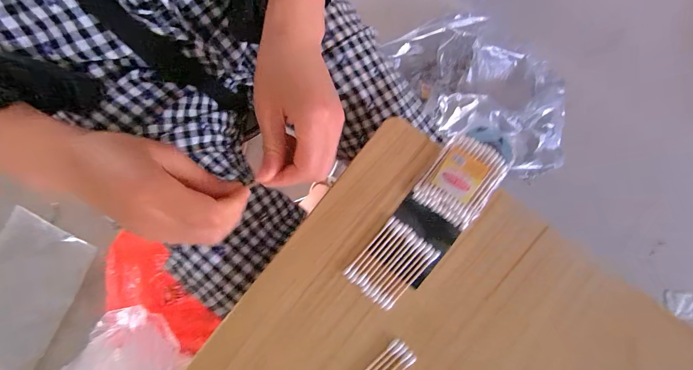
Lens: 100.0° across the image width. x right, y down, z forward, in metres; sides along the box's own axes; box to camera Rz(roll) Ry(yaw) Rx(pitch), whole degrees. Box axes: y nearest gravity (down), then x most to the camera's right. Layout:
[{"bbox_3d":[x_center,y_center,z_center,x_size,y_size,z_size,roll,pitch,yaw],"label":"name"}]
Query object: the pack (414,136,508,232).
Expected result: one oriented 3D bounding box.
[{"bbox_3d":[0.111,-0.005,0.283,0.064,0.011,0.080,34,82,7],"label":"pack"}]

